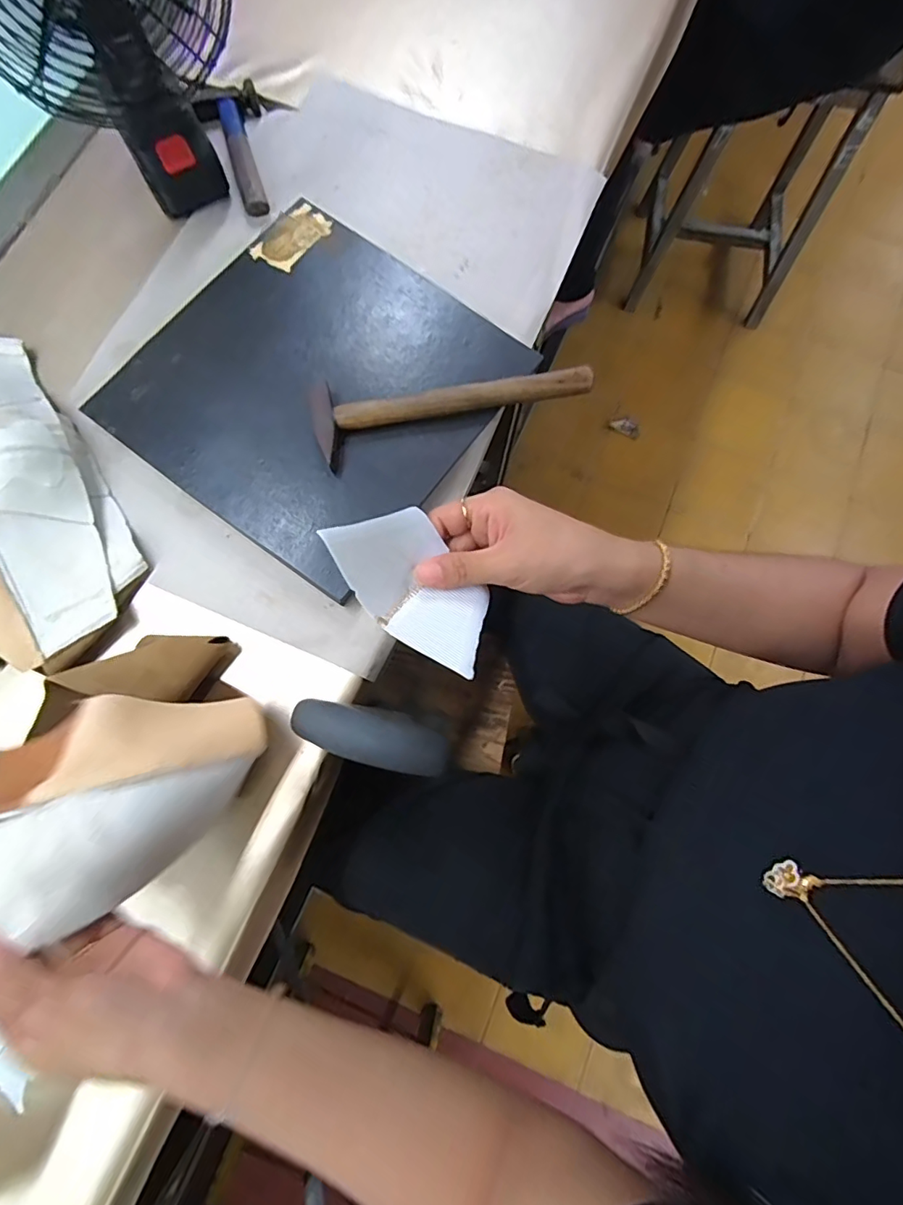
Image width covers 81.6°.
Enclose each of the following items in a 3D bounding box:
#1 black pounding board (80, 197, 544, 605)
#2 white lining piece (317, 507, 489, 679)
[{"bbox_3d":[-0.127,-0.204,0.488,0.297,0.021,0.298,36,80,7],"label":"black pounding board"},{"bbox_3d":[-0.015,-0.016,0.300,0.098,0.052,0.072,26,47,13],"label":"white lining piece"}]

